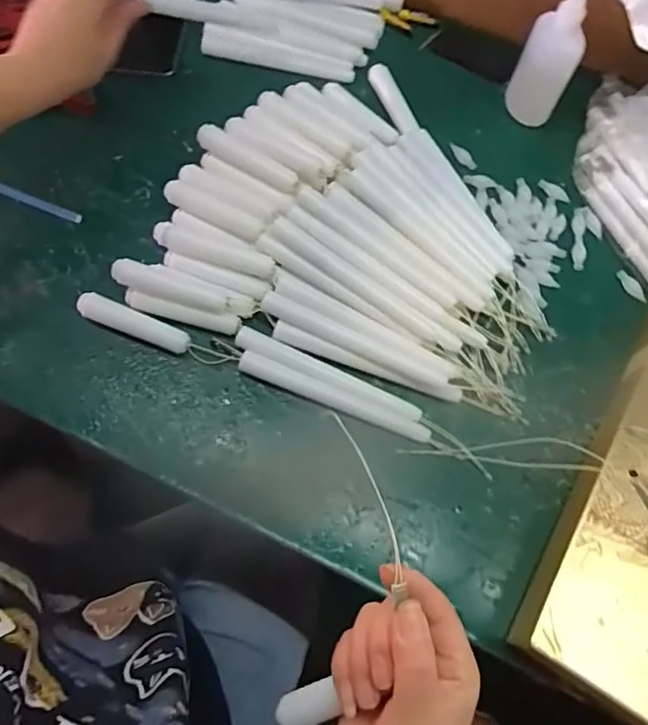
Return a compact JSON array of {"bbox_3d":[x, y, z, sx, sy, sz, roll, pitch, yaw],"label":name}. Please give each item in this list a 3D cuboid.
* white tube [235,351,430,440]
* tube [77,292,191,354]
[{"bbox_3d":[0.007,0.025,0.439,0.153,0.010,0.017,22,68,5],"label":"white tube"},{"bbox_3d":[-0.149,-0.031,0.450,0.091,0.016,0.018,20,68,5],"label":"tube"}]

